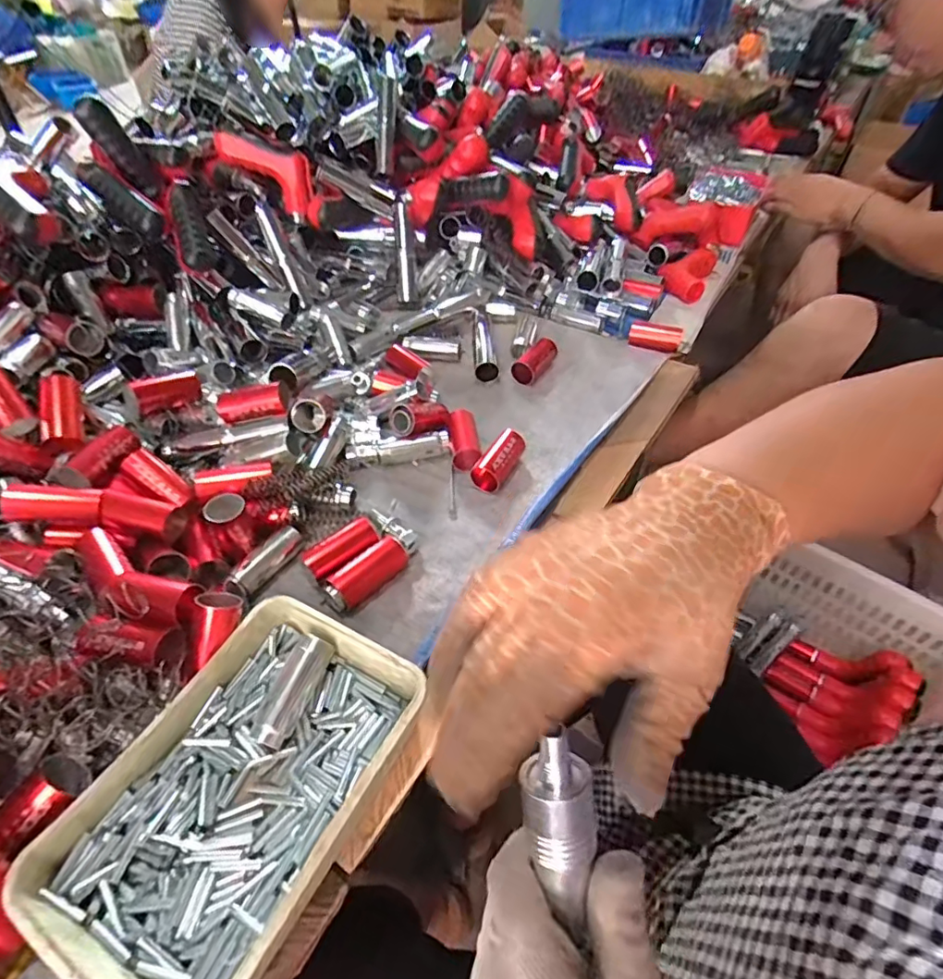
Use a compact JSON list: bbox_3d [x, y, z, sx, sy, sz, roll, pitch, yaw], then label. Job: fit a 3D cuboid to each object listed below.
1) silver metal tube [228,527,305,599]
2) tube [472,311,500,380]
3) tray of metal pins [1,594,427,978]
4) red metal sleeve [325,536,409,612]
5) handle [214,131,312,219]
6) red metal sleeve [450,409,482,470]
[{"bbox_3d":[-0.169,0.055,0.444,0.022,0.021,0.075,21,50,18],"label":"silver metal tube"},{"bbox_3d":[0.012,-0.178,0.663,0.023,0.022,0.129,-4,47,-4],"label":"tube"},{"bbox_3d":[-0.132,0.170,0.318,0.138,0.042,0.199,23,50,20],"label":"tray of metal pins"},{"bbox_3d":[-0.083,0.066,0.432,0.070,0.027,0.033,-35,56,-29],"label":"red metal sleeve"},{"bbox_3d":[-0.260,-0.410,0.689,0.129,0.059,0.046,28,46,-14],"label":"handle"},{"bbox_3d":[-0.007,-0.049,0.538,0.025,0.024,0.064,-3,47,-4],"label":"red metal sleeve"}]

